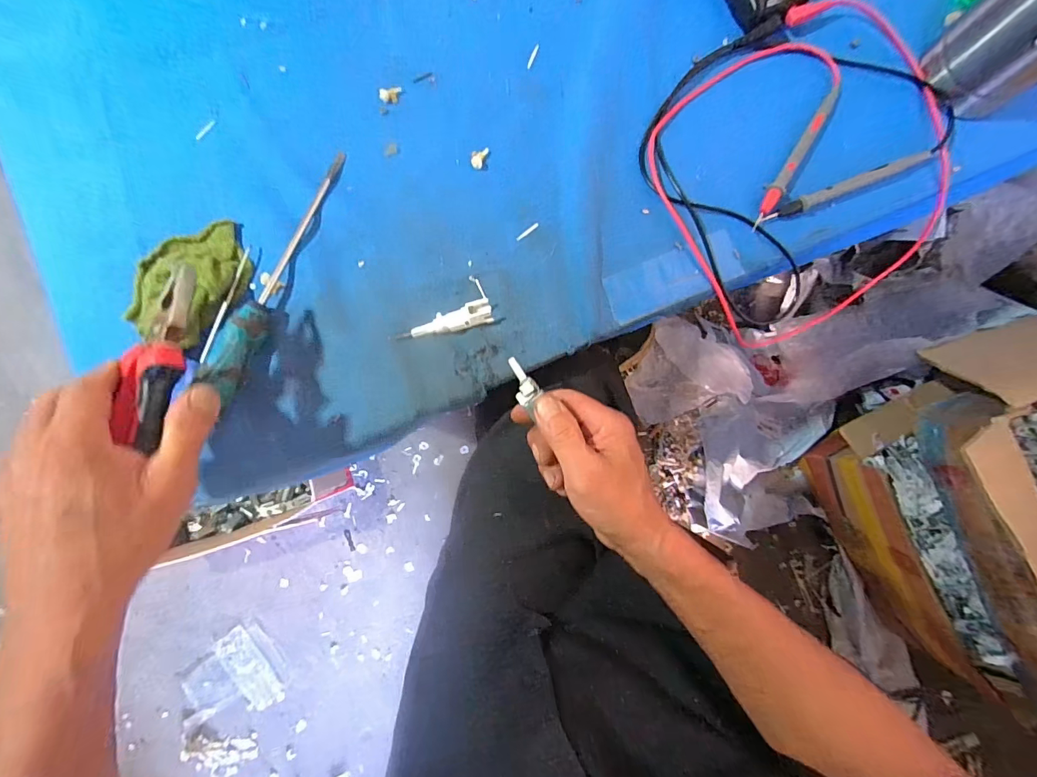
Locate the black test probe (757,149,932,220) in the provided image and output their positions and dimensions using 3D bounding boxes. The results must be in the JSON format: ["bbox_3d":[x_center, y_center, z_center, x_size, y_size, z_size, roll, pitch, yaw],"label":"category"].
[{"bbox_3d":[0.273,-0.168,0.358,0.139,0.014,0.013,-22,86,-1],"label":"black test probe"}]

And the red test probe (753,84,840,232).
[{"bbox_3d":[0.236,-0.195,0.365,0.016,0.011,0.144,32,87,3],"label":"red test probe"}]

